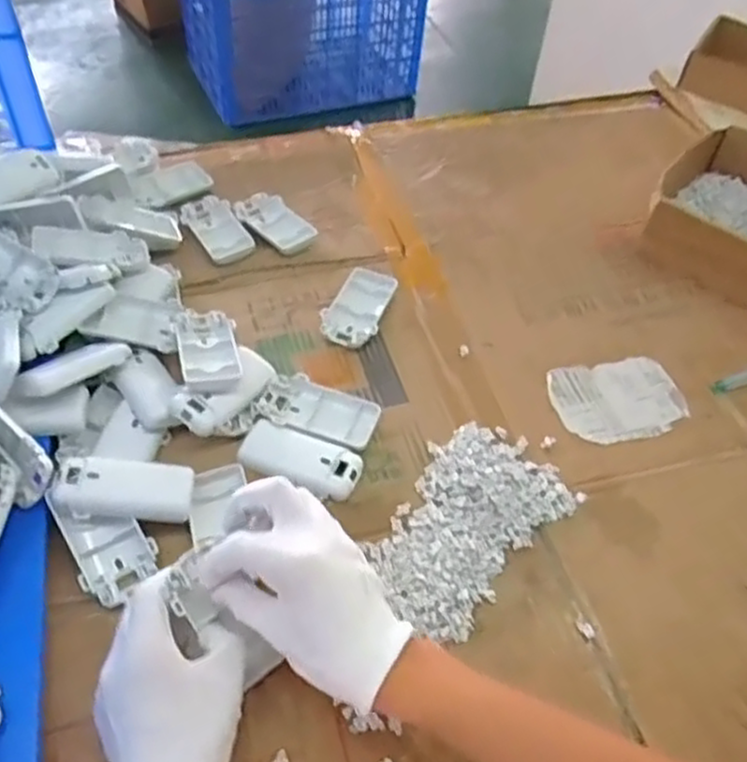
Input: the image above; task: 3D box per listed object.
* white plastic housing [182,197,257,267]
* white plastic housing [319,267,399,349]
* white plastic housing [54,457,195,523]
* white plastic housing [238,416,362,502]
[{"bbox_3d":[-0.161,-0.158,0.758,0.050,0.013,0.096,-25,57,-21],"label":"white plastic housing"},{"bbox_3d":[-0.015,-0.068,0.692,0.052,0.015,0.094,17,53,10],"label":"white plastic housing"},{"bbox_3d":[-0.179,0.078,0.530,0.092,0.014,0.042,7,50,-17],"label":"white plastic housing"},{"bbox_3d":[-0.057,0.063,0.575,0.093,0.016,0.043,19,53,12],"label":"white plastic housing"}]

